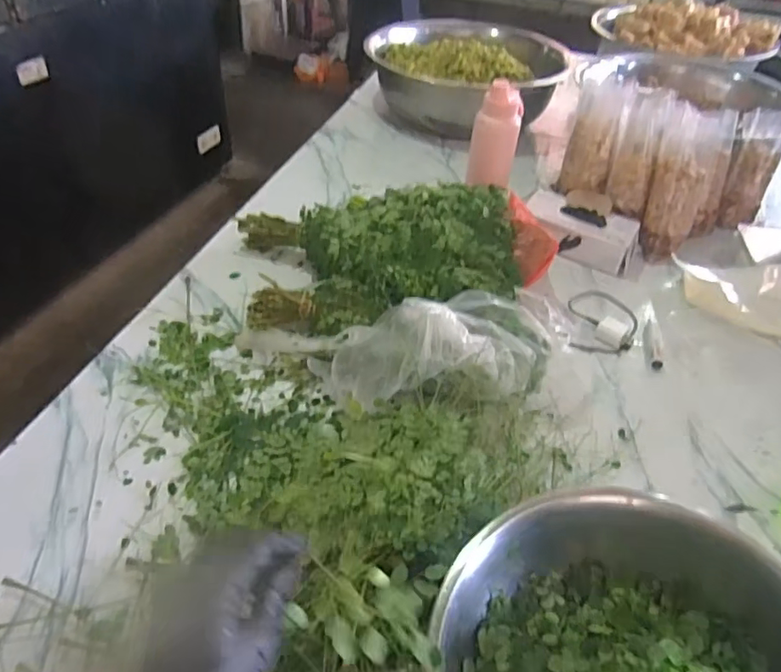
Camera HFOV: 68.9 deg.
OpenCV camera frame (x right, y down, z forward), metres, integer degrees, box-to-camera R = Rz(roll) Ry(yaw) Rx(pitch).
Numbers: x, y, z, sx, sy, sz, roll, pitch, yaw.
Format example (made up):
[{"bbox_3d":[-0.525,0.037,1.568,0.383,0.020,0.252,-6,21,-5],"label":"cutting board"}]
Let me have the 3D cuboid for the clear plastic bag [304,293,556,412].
[{"bbox_3d":[0.064,0.019,0.808,0.309,0.130,0.150,1,42,-3],"label":"clear plastic bag"}]

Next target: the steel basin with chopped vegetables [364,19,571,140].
[{"bbox_3d":[0.196,-0.700,1.534,0.430,0.194,0.426,2,43,-2],"label":"steel basin with chopped vegetables"}]

